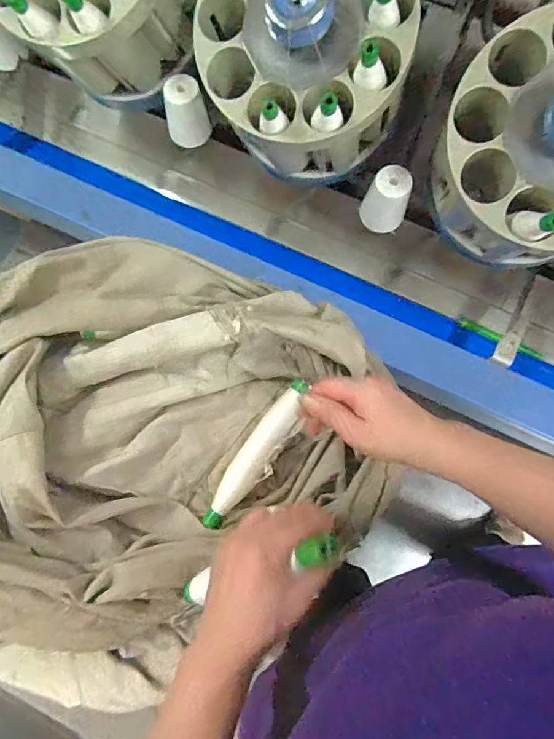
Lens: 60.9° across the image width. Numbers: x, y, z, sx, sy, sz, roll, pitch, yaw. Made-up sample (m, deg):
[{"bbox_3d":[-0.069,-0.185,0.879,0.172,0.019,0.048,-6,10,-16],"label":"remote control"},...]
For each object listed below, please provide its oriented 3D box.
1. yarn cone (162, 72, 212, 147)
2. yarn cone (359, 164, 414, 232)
[{"bbox_3d":[-0.127,-0.355,0.652,0.055,0.083,0.049,-25,78,-4],"label":"yarn cone"},{"bbox_3d":[0.146,-0.226,0.628,0.057,0.084,0.047,21,79,6],"label":"yarn cone"}]

